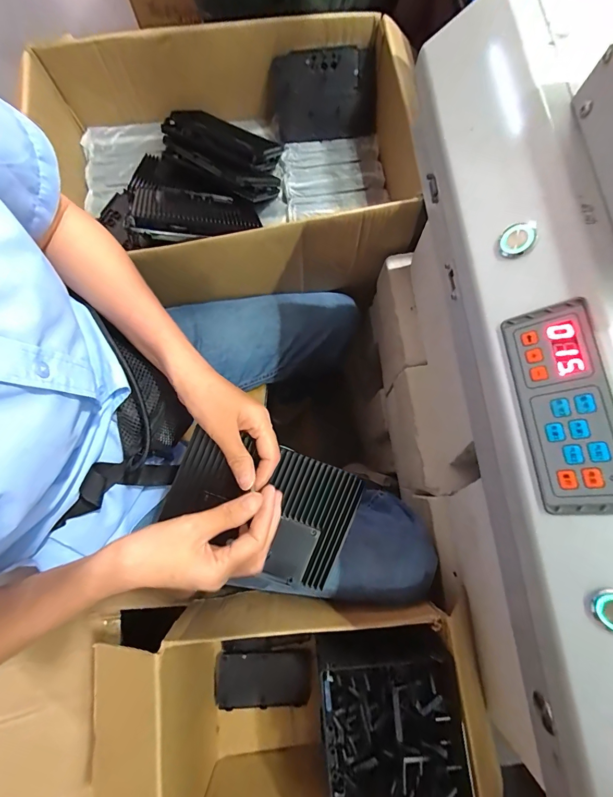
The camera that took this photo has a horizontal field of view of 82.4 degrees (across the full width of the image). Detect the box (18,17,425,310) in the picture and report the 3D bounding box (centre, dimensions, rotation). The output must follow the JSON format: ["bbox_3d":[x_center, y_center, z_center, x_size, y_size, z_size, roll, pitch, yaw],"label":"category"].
[{"bbox_3d":[-0.121,-0.436,0.640,0.645,0.177,0.489,-10,77,-2],"label":"box"}]

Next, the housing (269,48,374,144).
[{"bbox_3d":[0.031,-0.611,0.712,0.197,0.135,0.033,-2,41,4],"label":"housing"}]

